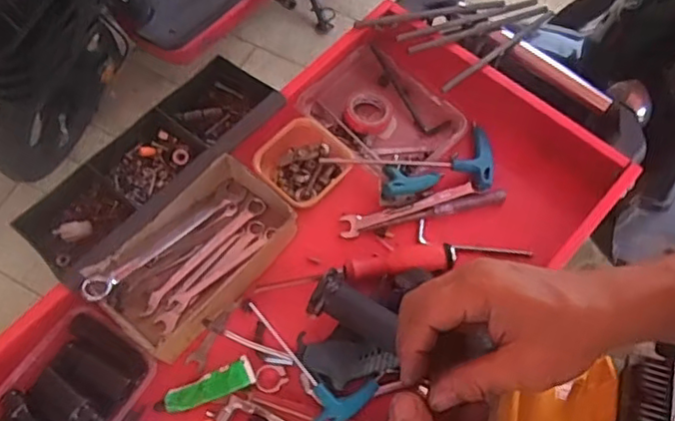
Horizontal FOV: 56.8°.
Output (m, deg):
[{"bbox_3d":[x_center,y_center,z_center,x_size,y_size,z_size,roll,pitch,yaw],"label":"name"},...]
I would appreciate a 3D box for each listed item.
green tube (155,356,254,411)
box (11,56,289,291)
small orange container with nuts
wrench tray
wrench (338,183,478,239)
[{"bbox_3d":[-0.129,0.174,0.606,0.098,0.014,0.026,-22,67,-9],"label":"green tube"},{"bbox_3d":[-0.202,-0.052,0.695,0.121,0.069,0.305,39,71,17],"label":"box"},{"bbox_3d":[-0.037,-0.052,0.698,0.096,0.039,0.090,-42,71,-17],"label":"small orange container with nuts"},{"bbox_3d":[-0.148,0.043,0.646,0.125,0.059,0.201,34,70,15],"label":"wrench tray"},{"bbox_3d":[0.077,-0.003,0.690,0.151,0.008,0.024,-16,66,-7],"label":"wrench"}]

